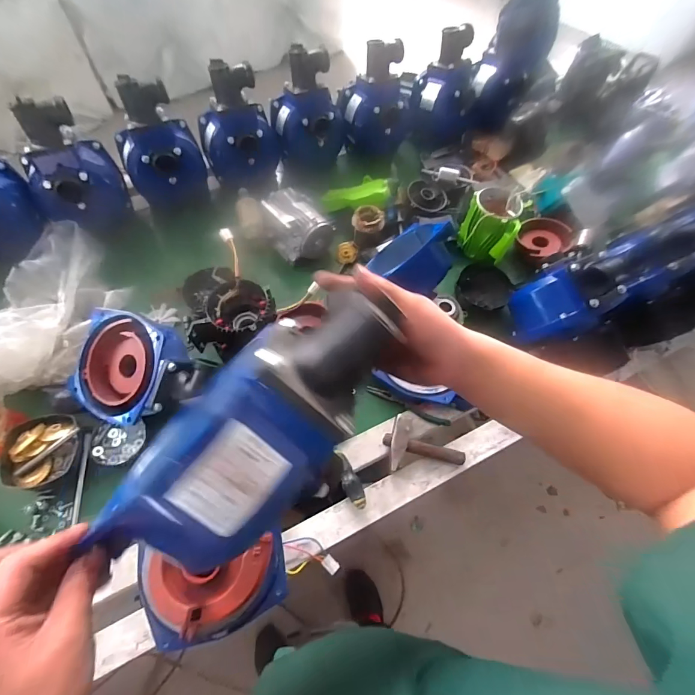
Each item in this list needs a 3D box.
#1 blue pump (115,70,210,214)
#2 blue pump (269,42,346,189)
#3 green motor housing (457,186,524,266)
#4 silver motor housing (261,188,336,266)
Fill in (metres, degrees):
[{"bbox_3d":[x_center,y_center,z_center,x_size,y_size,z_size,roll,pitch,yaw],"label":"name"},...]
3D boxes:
[{"bbox_3d":[-0.482,-0.494,0.963,0.198,0.308,0.113,-22,66,-14],"label":"blue pump"},{"bbox_3d":[-0.107,-0.634,1.047,0.202,0.270,0.191,-10,64,-9],"label":"blue pump"},{"bbox_3d":[0.386,-0.330,1.013,0.141,0.149,0.147,22,64,8],"label":"green motor housing"},{"bbox_3d":[-0.134,-0.331,0.994,0.135,0.124,0.170,-37,70,-20],"label":"silver motor housing"}]

